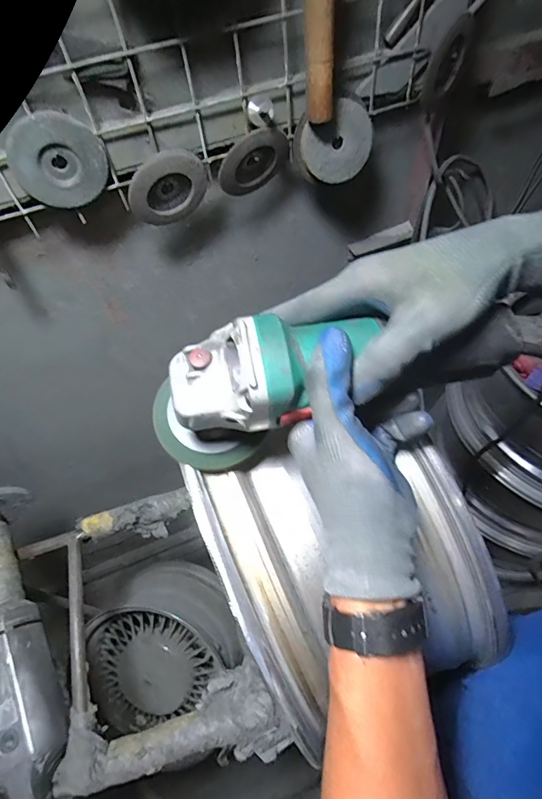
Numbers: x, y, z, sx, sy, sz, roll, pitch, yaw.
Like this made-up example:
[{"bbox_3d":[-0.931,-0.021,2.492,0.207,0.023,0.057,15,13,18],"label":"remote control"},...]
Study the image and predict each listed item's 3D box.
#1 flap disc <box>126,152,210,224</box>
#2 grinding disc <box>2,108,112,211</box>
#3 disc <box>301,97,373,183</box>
[{"bbox_3d":[-0.121,-0.251,0.486,0.090,0.093,0.013,-14,71,-38],"label":"flap disc"},{"bbox_3d":[-0.224,-0.251,0.429,0.094,0.089,0.008,-20,55,-10],"label":"grinding disc"},{"bbox_3d":[0.084,-0.318,0.509,0.087,0.082,0.013,-28,36,17],"label":"disc"}]

